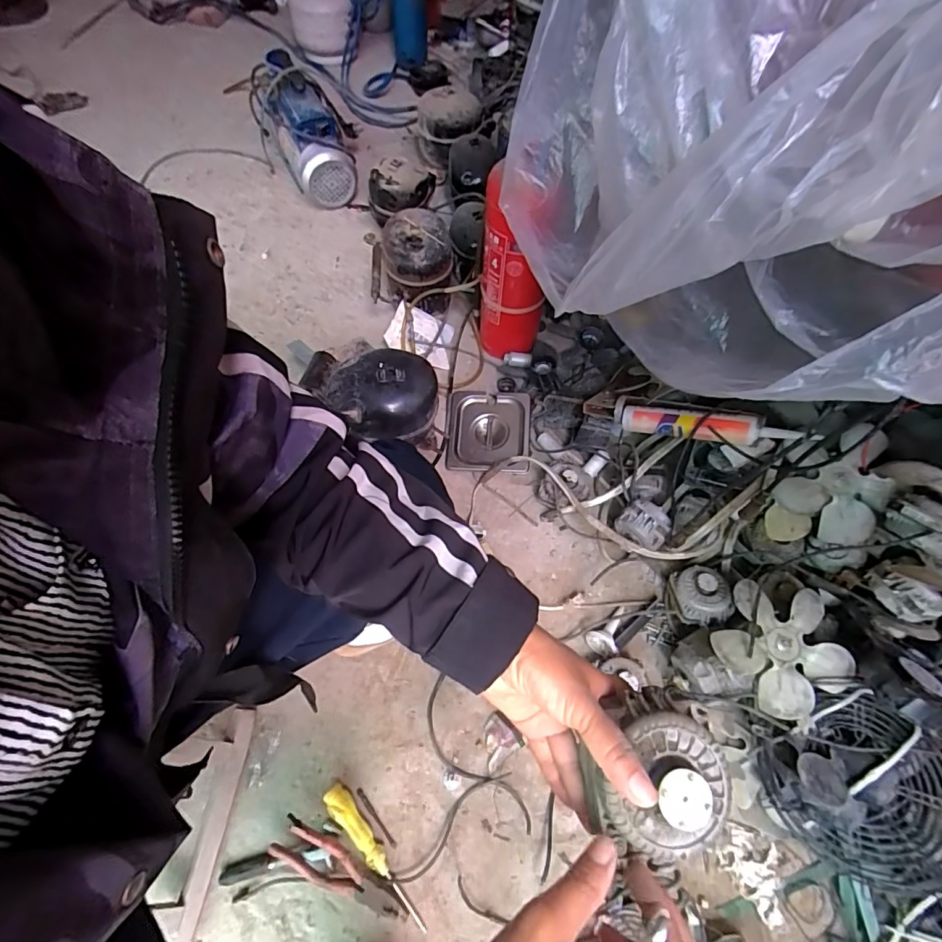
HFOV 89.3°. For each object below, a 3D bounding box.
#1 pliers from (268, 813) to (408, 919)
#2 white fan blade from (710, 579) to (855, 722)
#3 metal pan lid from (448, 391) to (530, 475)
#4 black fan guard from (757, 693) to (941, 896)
[{"bbox_3d":[-0.172,0.527,0.623,0.189,0.038,0.055,25,63,10],"label":"pliers"},{"bbox_3d":[0.452,0.247,0.695,0.173,0.047,0.173,1,62,-3],"label":"white fan blade"},{"bbox_3d":[0.035,-0.083,0.940,0.158,0.028,0.170,7,62,0],"label":"metal pan lid"},{"bbox_3d":[0.525,0.422,0.614,0.213,0.093,0.223,-36,69,-6],"label":"black fan guard"}]

